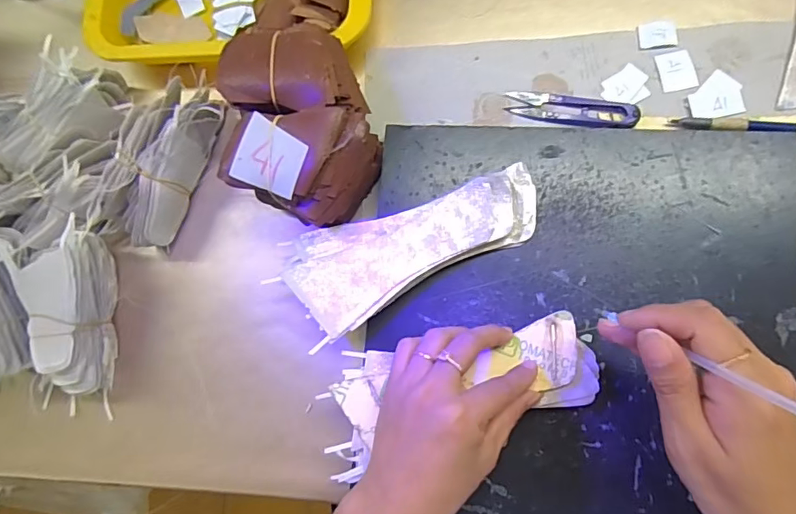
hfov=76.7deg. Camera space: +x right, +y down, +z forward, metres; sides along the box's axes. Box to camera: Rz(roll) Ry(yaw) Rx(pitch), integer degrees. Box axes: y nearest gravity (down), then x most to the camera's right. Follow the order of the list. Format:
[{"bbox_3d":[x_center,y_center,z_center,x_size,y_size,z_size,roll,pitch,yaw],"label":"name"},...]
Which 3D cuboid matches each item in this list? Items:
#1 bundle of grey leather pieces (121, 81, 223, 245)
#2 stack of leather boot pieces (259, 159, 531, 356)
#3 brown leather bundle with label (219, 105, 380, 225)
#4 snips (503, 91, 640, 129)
[{"bbox_3d":[-0.196,-0.079,0.416,0.057,0.062,0.136,28,87,12],"label":"bundle of grey leather pieces"},{"bbox_3d":[0.010,-0.008,0.374,0.194,0.022,0.078,-24,80,4],"label":"stack of leather boot pieces"},{"bbox_3d":[-0.067,-0.071,0.387,0.095,0.085,0.084,23,86,12],"label":"brown leather bundle with label"},{"bbox_3d":[0.138,-0.117,0.400,0.098,0.014,0.025,10,84,9],"label":"snips"}]

